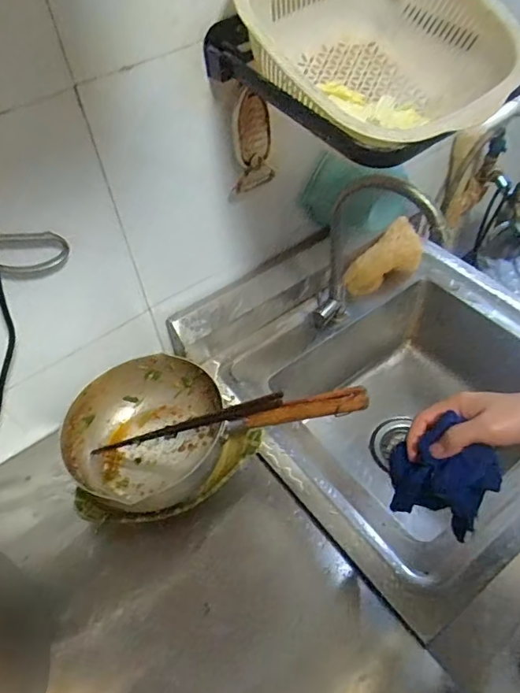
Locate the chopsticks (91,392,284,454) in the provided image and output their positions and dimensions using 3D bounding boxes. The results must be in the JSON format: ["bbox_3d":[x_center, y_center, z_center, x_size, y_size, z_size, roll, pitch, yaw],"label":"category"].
[{"bbox_3d":[-0.095,0.098,0.637,0.266,0.019,0.016,-18,46,18],"label":"chopsticks"}]

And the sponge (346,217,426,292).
[{"bbox_3d":[0.207,-0.142,0.875,0.145,0.081,0.029,-36,18,1],"label":"sponge"}]

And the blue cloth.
[{"bbox_3d":[0.174,0.125,0.498,0.093,0.120,0.053,14,52,17],"label":"blue cloth"}]

